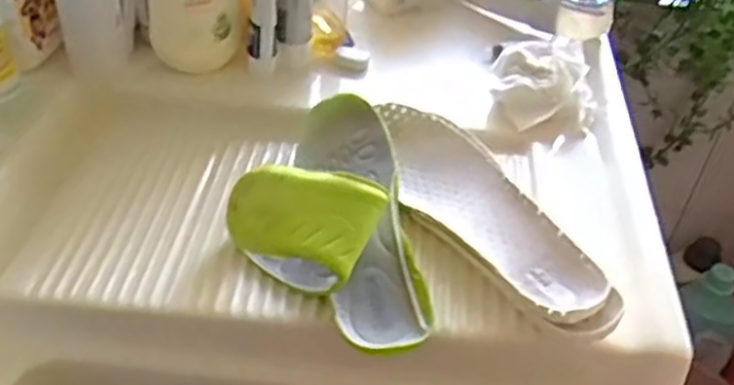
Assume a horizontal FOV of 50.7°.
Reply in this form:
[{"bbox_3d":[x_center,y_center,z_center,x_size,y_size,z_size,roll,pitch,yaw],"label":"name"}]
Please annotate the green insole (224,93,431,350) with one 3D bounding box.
[{"bbox_3d":[-0.032,0.001,0.526,0.115,0.068,0.229,-2,42,-9],"label":"green insole"}]

